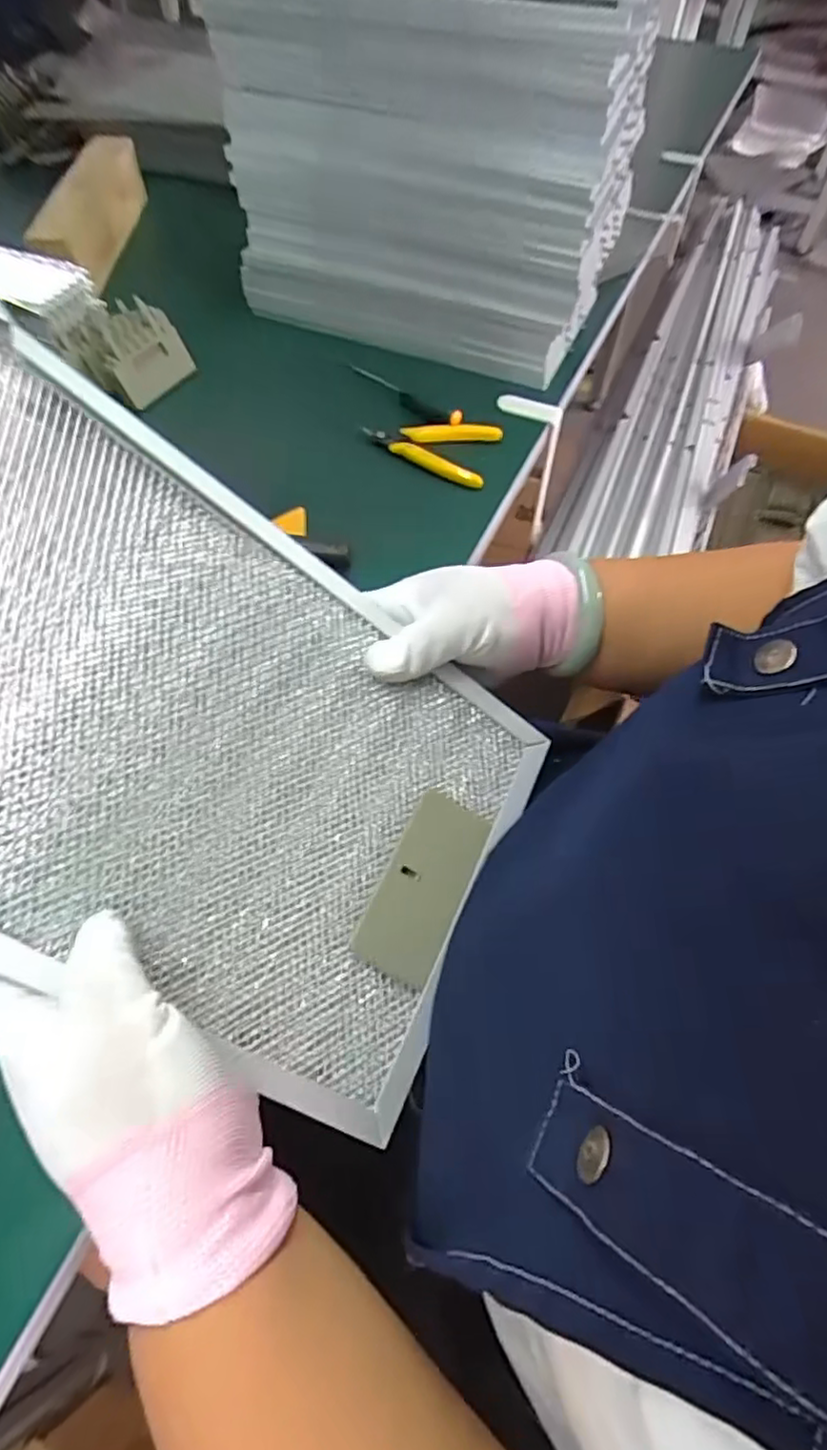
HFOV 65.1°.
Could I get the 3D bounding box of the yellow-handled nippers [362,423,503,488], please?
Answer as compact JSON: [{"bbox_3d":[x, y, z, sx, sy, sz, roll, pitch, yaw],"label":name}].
[{"bbox_3d":[0.018,-0.258,0.584,0.114,0.014,0.069,22,60,11],"label":"yellow-handled nippers"}]

